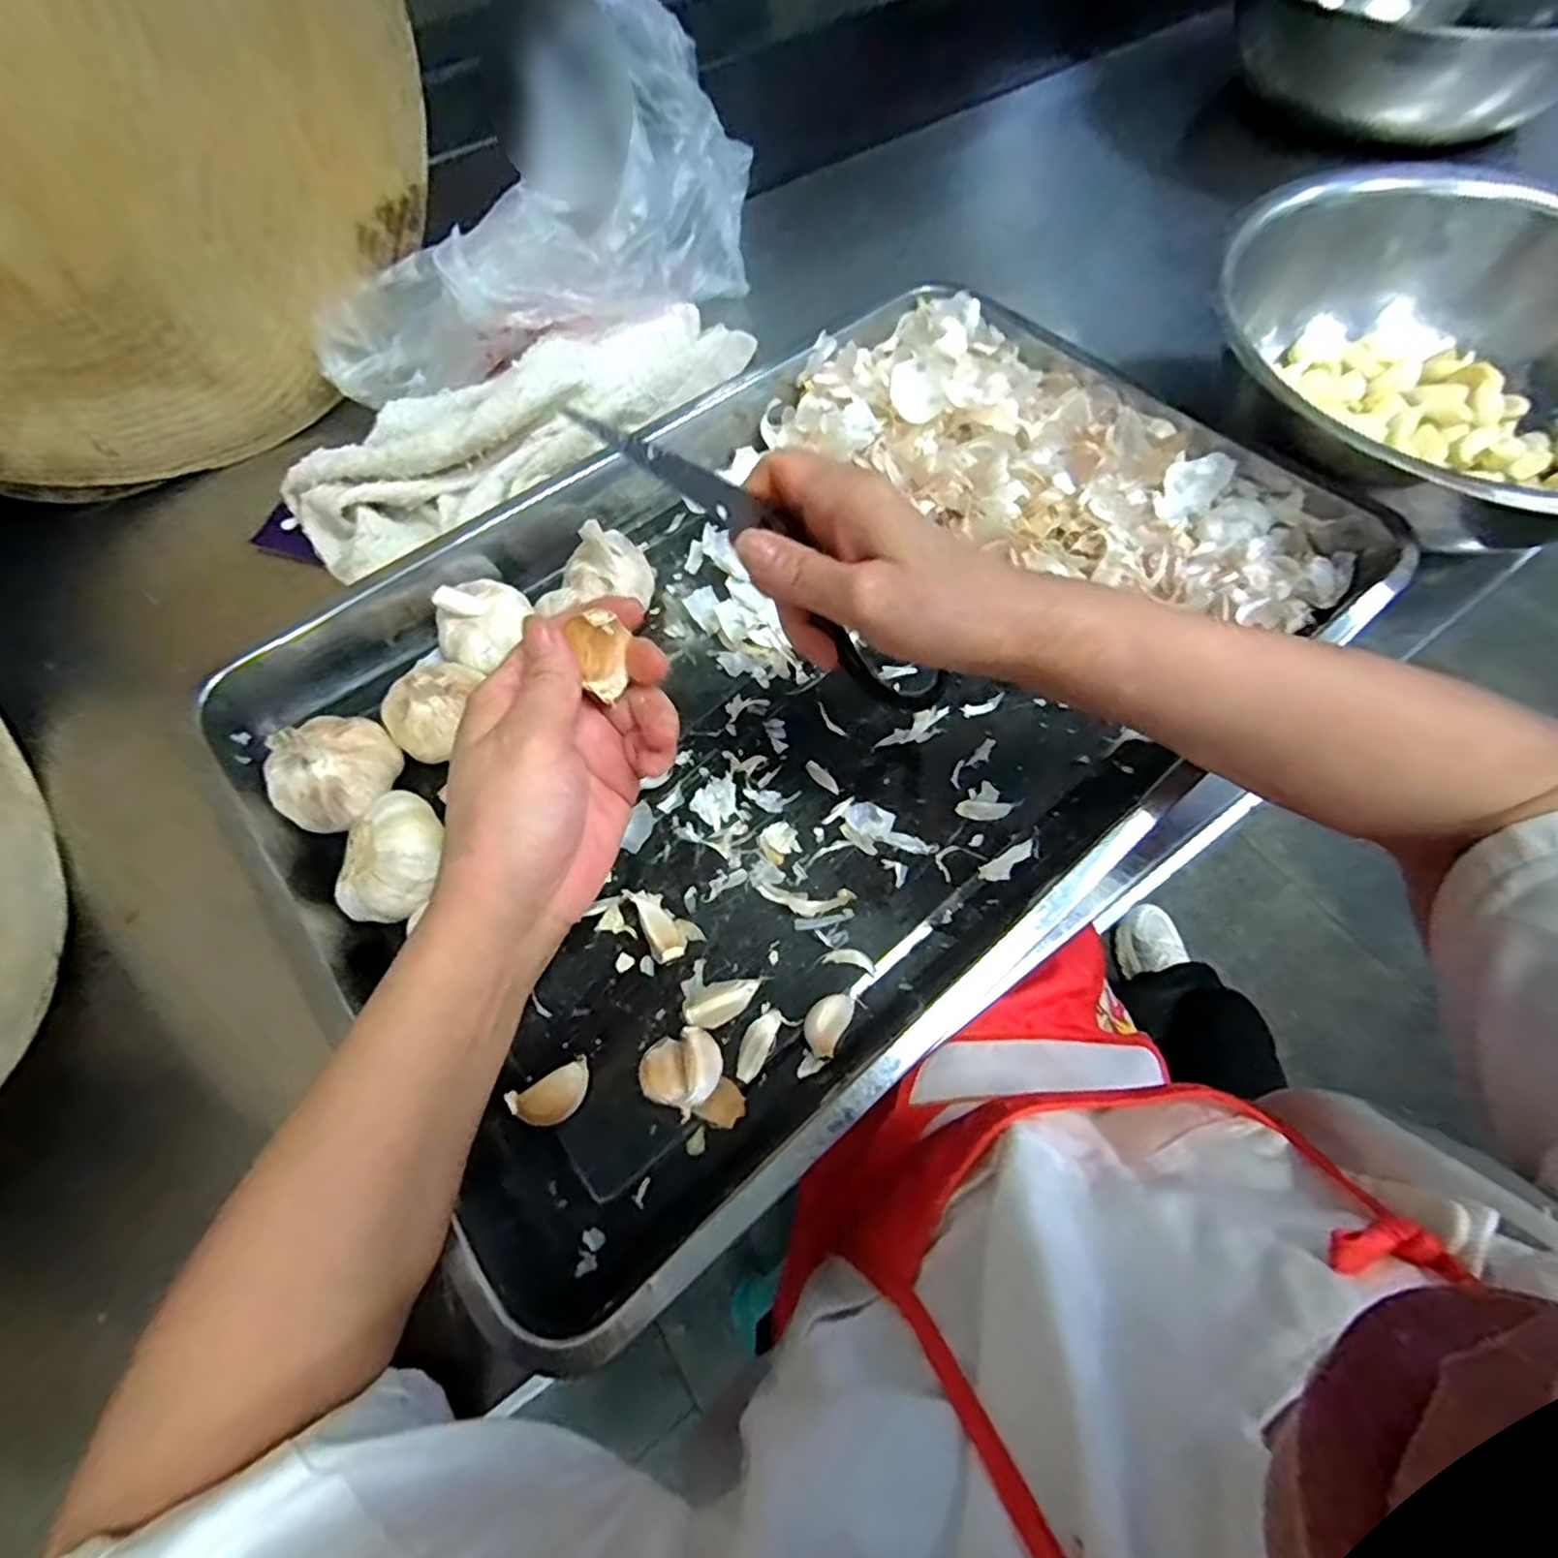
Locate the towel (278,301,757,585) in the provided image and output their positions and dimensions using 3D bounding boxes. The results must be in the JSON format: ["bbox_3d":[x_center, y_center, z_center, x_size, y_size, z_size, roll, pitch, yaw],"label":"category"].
[{"bbox_3d":[-0.172,-0.261,0.481,0.339,0.052,0.101,-41,69,-17],"label":"towel"}]

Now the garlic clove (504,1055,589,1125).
[{"bbox_3d":[-0.102,0.145,0.313,0.036,0.014,0.020,-24,65,-10],"label":"garlic clove"}]

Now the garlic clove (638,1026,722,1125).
[{"bbox_3d":[-0.043,0.132,0.313,0.033,0.021,0.035,-1,63,1],"label":"garlic clove"}]

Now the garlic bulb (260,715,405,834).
[{"bbox_3d":[-0.233,-0.010,0.352,0.047,0.051,0.061,20,65,11],"label":"garlic bulb"}]

